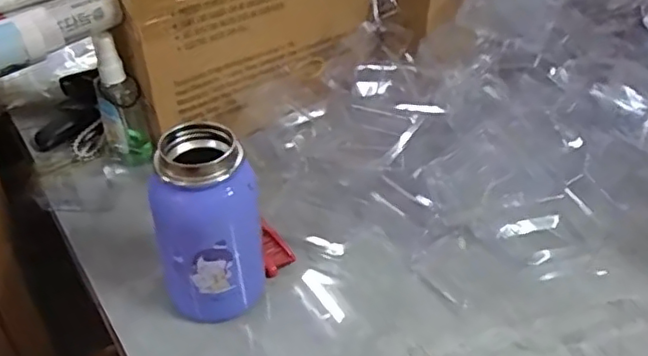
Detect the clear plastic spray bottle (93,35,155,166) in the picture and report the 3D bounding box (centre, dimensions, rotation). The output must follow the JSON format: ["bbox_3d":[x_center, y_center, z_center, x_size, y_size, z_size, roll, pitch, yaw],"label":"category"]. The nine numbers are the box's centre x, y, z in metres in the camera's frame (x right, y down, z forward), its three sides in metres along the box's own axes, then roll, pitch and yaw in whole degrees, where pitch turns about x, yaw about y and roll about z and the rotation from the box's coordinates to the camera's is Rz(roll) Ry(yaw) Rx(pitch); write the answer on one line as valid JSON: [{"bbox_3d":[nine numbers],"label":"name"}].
[{"bbox_3d":[-0.196,-0.074,0.595,0.036,0.128,0.026,-16,41,-19],"label":"clear plastic spray bottle"}]

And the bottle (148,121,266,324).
[{"bbox_3d":[-0.083,0.039,0.452,0.071,0.147,0.059,-7,39,-9],"label":"bottle"}]

